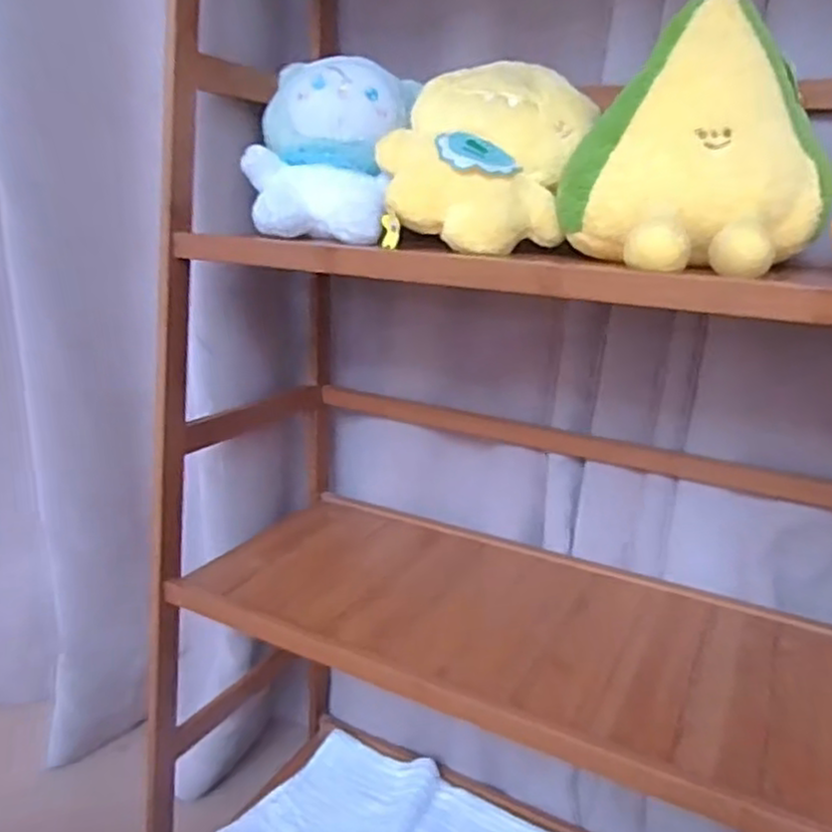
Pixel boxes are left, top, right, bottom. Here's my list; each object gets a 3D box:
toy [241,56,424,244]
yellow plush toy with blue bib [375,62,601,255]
[{"bbox_3d":[-0.080,-0.254,0.693,0.154,0.157,0.137,1,17,-7],"label":"toy"},{"bbox_3d":[0.054,-0.224,0.631,0.177,0.143,0.090,7,17,13],"label":"yellow plush toy with blue bib"}]

